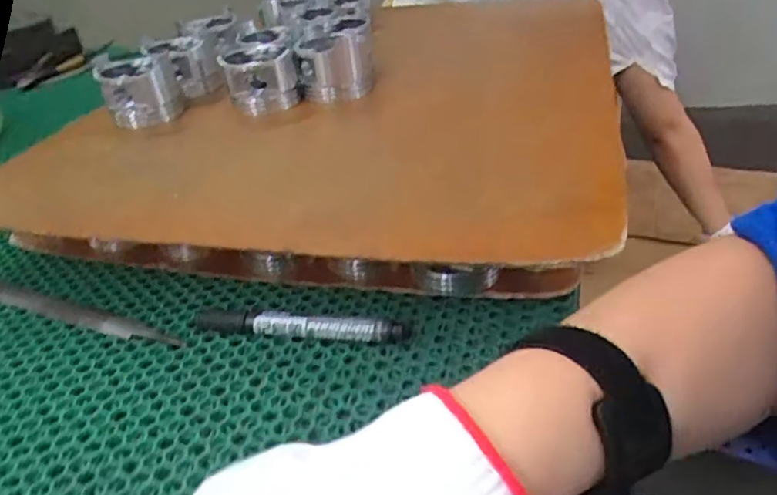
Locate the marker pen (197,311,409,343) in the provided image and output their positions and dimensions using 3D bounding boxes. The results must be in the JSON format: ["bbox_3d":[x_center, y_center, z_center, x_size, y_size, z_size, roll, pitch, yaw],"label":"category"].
[{"bbox_3d":[-0.061,0.052,0.388,0.144,0.019,0.015,2,36,10],"label":"marker pen"}]

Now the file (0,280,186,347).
[{"bbox_3d":[-0.247,0.046,0.444,0.228,0.004,0.021,11,39,22],"label":"file"}]

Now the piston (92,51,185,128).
[{"bbox_3d":[-0.244,-0.155,0.578,0.068,0.058,0.068,-20,36,-18],"label":"piston"}]

